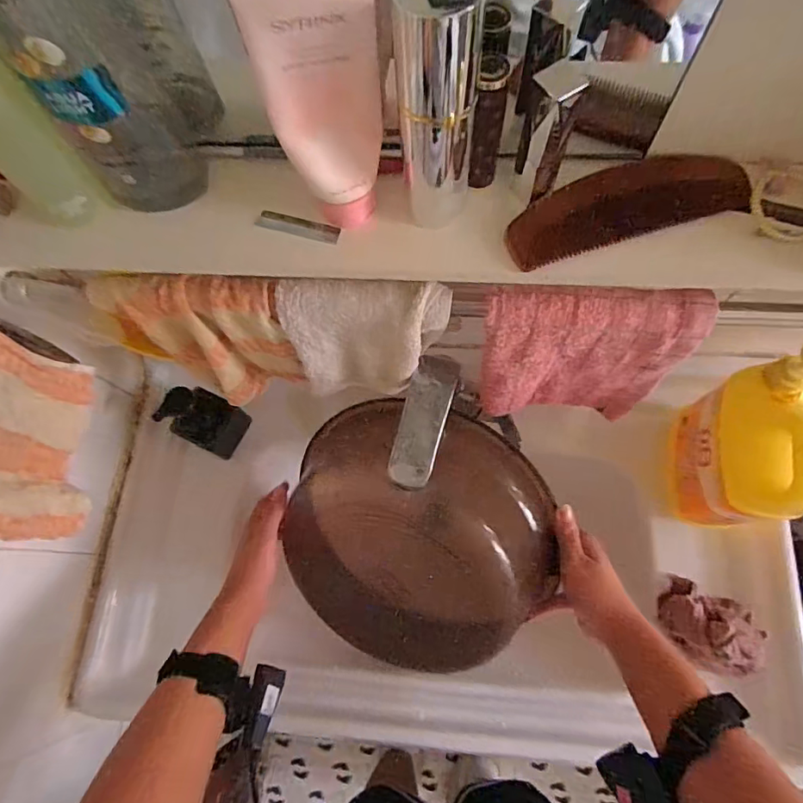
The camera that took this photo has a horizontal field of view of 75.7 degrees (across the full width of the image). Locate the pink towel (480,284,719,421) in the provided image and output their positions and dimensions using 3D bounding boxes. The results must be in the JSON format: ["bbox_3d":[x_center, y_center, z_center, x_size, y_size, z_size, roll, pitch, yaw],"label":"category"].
[{"bbox_3d":[0.155,-0.038,0.477,0.164,0.195,0.045,4,72,4],"label":"pink towel"}]

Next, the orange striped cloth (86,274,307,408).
[{"bbox_3d":[-0.176,-0.050,0.489,0.158,0.176,0.053,2,72,3],"label":"orange striped cloth"}]

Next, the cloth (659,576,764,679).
[{"bbox_3d":[0.350,0.259,0.590,0.100,0.073,0.077,24,75,10],"label":"cloth"}]

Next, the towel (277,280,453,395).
[{"bbox_3d":[-0.028,-0.053,0.460,0.132,0.138,0.047,1,72,3],"label":"towel"}]

